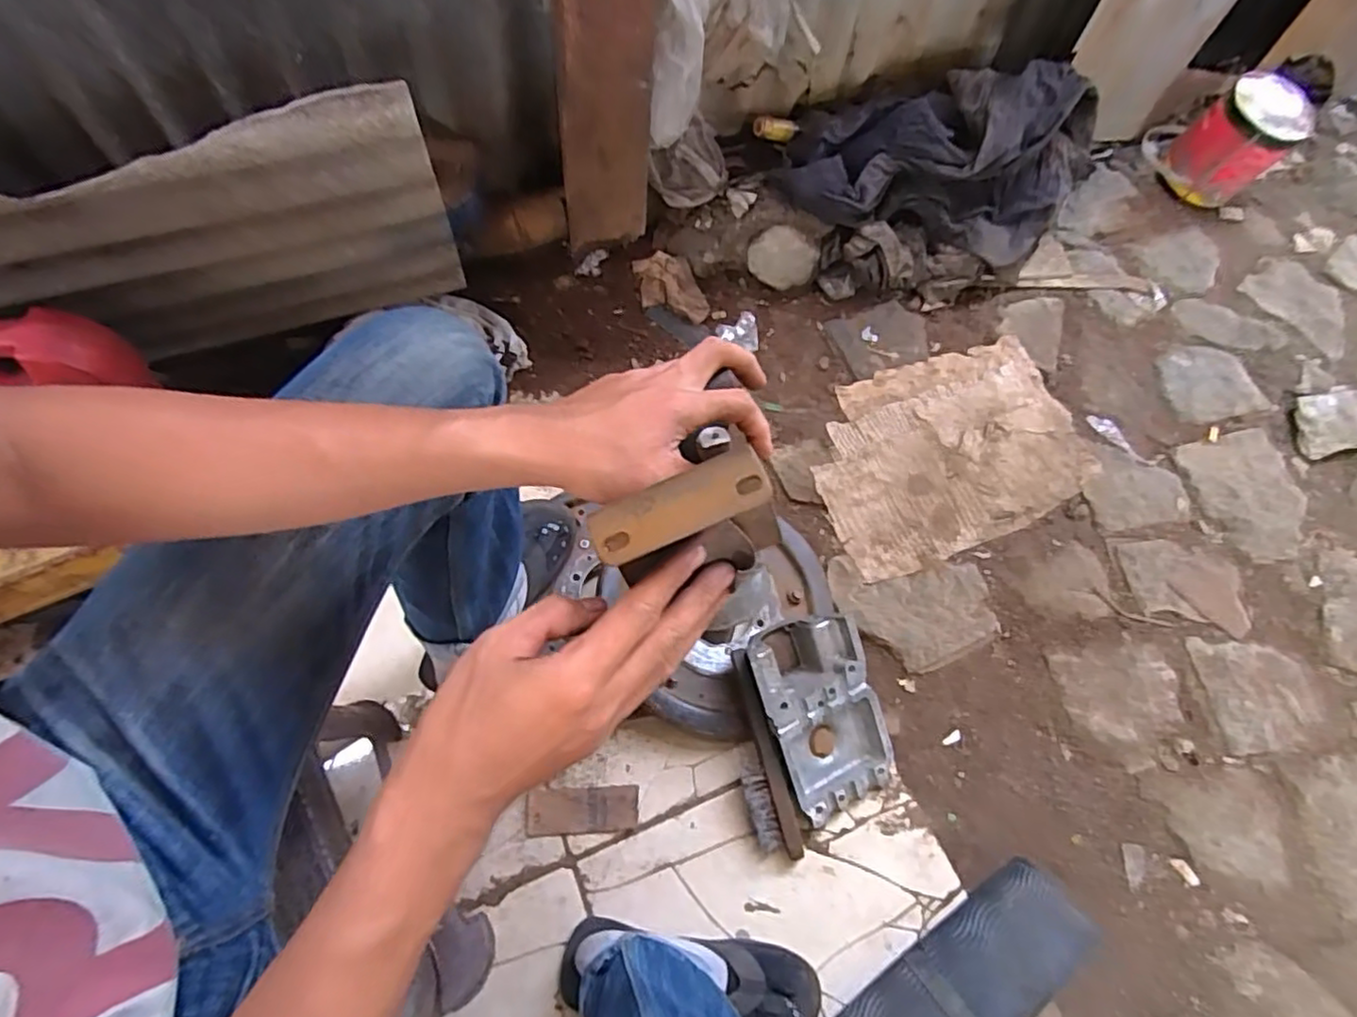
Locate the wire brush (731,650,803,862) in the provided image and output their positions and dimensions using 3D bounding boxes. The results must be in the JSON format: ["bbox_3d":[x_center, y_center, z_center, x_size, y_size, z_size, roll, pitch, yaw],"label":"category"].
[{"bbox_3d":[0.095,0.288,0.778,0.049,0.032,0.236,-11,84,-8],"label":"wire brush"}]

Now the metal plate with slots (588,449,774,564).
[{"bbox_3d":[0.000,0.000,0.293,0.079,0.006,0.026,-23,67,5],"label":"metal plate with slots"}]

